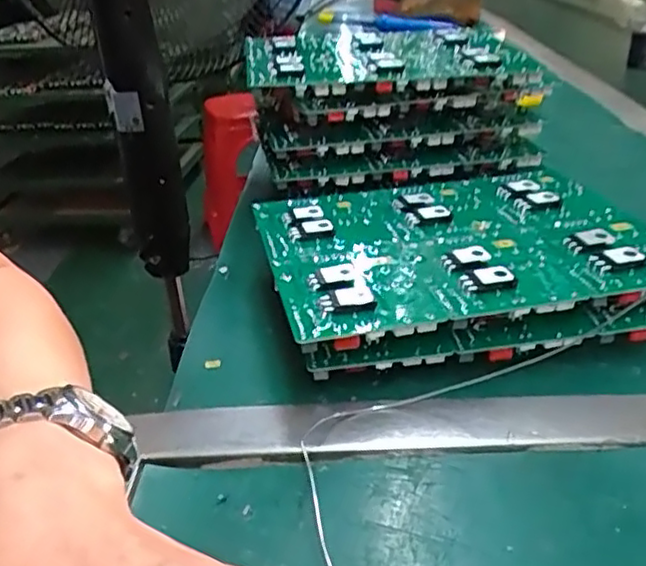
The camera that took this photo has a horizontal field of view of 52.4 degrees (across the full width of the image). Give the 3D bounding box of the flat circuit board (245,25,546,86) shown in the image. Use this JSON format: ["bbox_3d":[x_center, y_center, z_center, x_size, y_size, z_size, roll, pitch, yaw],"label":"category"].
[{"bbox_3d":[0.045,-0.186,0.530,0.215,0.018,0.159,-6,29,-3],"label":"flat circuit board"}]

